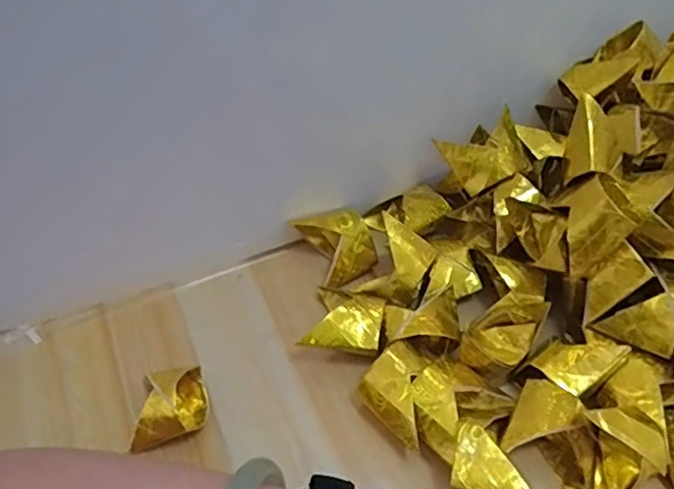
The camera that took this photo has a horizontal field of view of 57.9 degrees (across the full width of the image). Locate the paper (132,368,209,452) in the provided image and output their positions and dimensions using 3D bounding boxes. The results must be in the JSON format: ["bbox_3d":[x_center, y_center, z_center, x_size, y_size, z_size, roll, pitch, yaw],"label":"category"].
[{"bbox_3d":[-0.091,0.092,0.333,0.042,0.035,0.032,-16,48,-14],"label":"paper"}]

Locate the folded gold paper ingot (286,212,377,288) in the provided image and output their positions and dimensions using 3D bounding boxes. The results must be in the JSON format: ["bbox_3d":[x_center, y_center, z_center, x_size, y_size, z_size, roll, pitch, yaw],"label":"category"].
[{"bbox_3d":[0.001,0.001,0.416,0.043,0.031,0.047,-19,48,-16],"label":"folded gold paper ingot"}]

